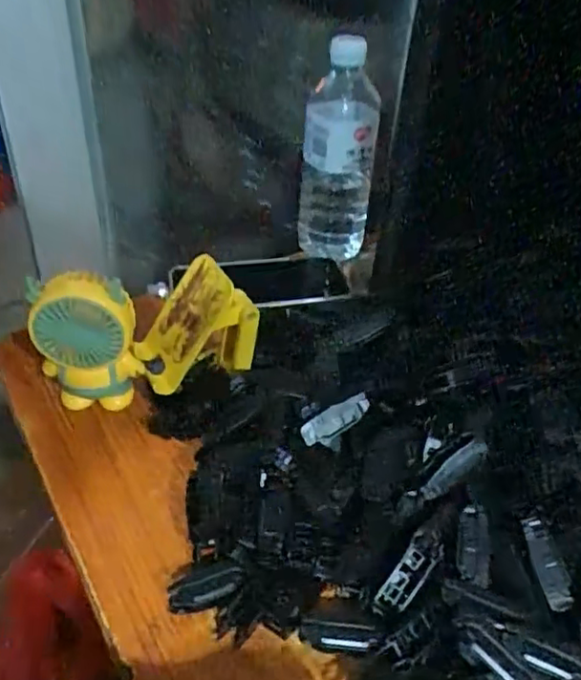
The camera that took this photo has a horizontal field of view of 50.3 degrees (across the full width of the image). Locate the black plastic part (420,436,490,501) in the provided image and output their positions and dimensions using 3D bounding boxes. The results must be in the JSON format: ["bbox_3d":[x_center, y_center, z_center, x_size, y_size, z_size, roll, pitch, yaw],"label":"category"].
[{"bbox_3d":[0.099,0.078,0.374,0.051,0.008,0.015,-38,50,-14],"label":"black plastic part"}]

